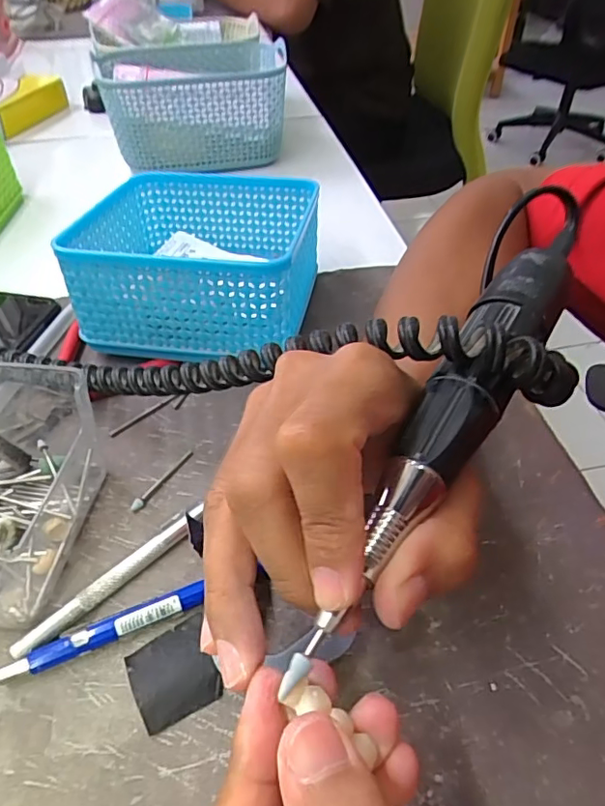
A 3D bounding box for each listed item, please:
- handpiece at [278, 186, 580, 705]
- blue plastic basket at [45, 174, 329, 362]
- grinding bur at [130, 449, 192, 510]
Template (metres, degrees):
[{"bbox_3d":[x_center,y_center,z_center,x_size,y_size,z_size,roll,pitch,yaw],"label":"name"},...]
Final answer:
[{"bbox_3d":[0.053,-0.004,0.177,0.024,0.019,0.202,27,64,22],"label":"handpiece"},{"bbox_3d":[-0.061,-0.089,0.339,0.128,0.074,0.131,5,46,6],"label":"blue plastic basket"},{"bbox_3d":[-0.069,0.037,0.267,0.006,0.004,0.042,24,50,19],"label":"grinding bur"}]

